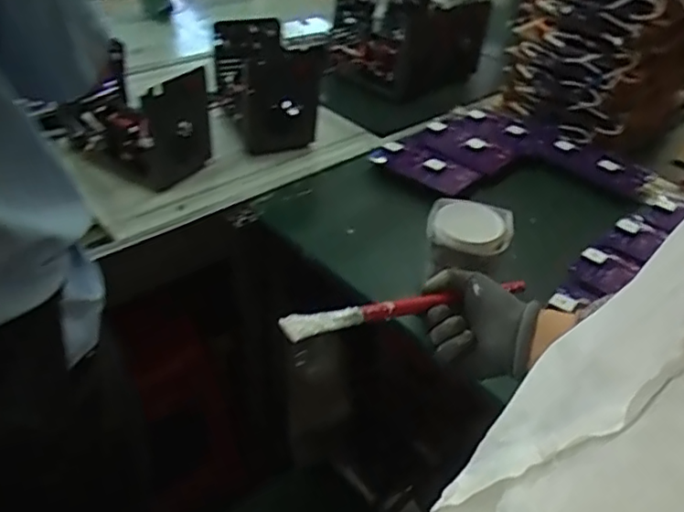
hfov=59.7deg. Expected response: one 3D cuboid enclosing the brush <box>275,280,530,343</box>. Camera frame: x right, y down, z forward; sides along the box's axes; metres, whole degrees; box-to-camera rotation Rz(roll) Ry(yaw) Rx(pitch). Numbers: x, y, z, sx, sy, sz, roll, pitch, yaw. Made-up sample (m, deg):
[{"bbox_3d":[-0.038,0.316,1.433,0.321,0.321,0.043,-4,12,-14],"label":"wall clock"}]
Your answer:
[{"bbox_3d":[0.068,0.043,0.537,0.274,0.015,0.019,-7,37,-35],"label":"brush"}]

